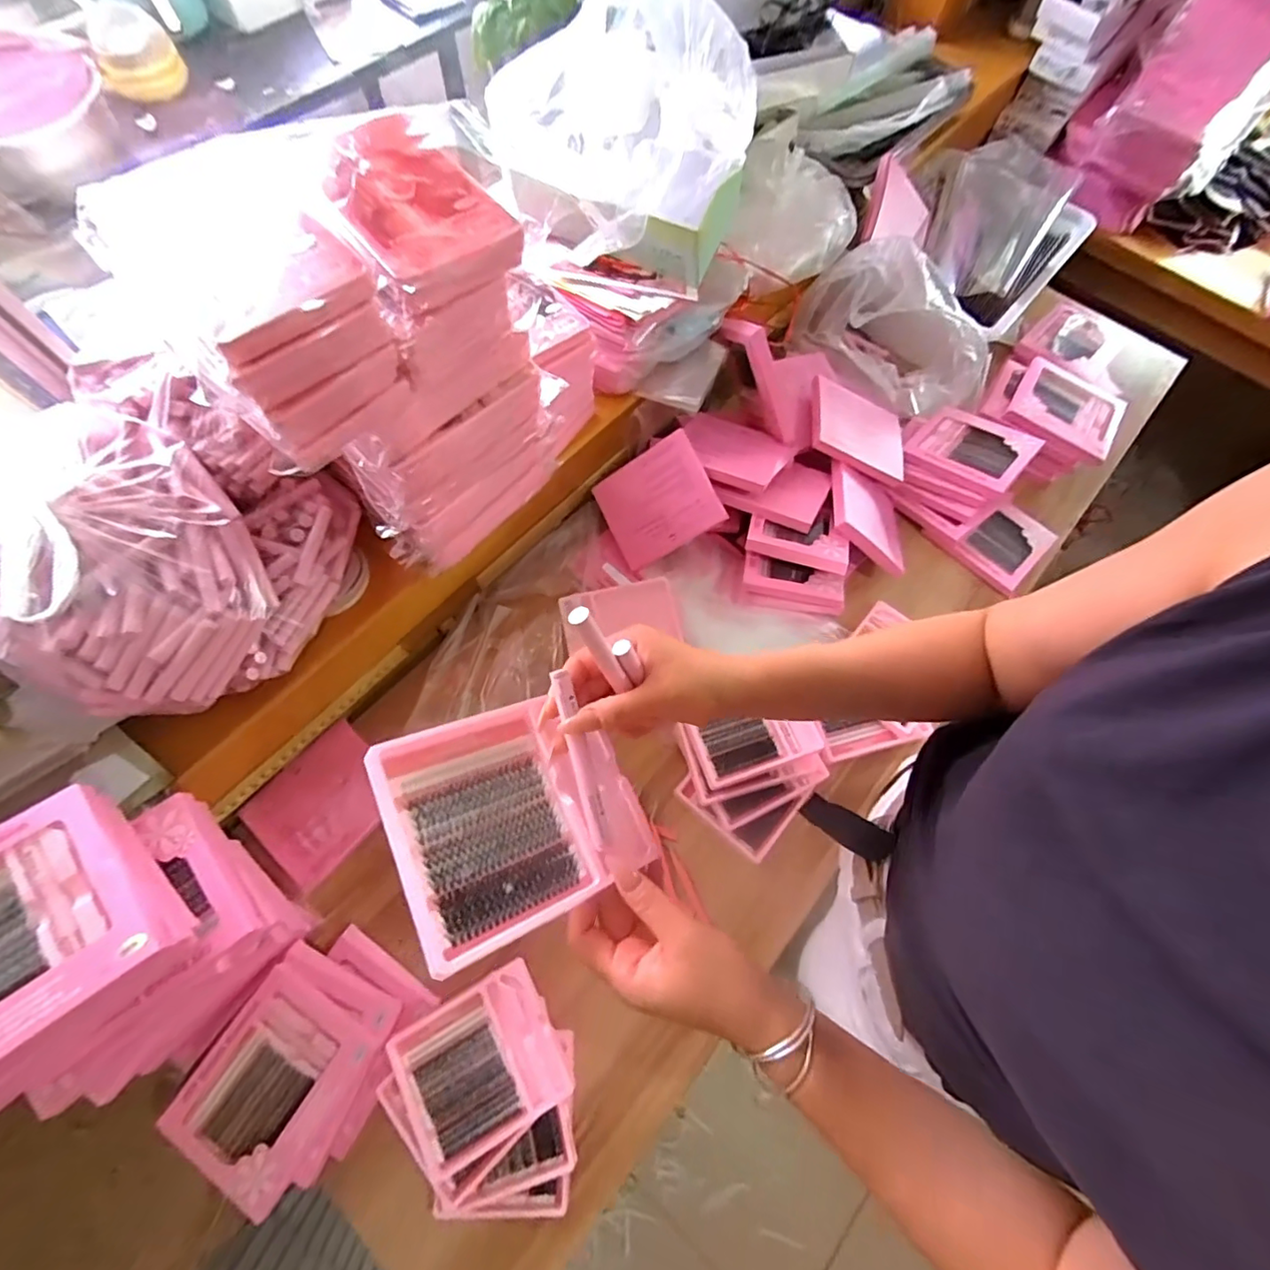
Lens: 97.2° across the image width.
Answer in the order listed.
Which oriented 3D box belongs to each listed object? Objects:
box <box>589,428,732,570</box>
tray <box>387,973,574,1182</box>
[{"bbox_3d":[0.031,-0.191,0.805,0.158,0.014,0.138,-28,89,24],"label":"box"},{"bbox_3d":[-0.167,0.454,0.591,0.152,0.016,0.137,-28,72,-12],"label":"tray"}]

